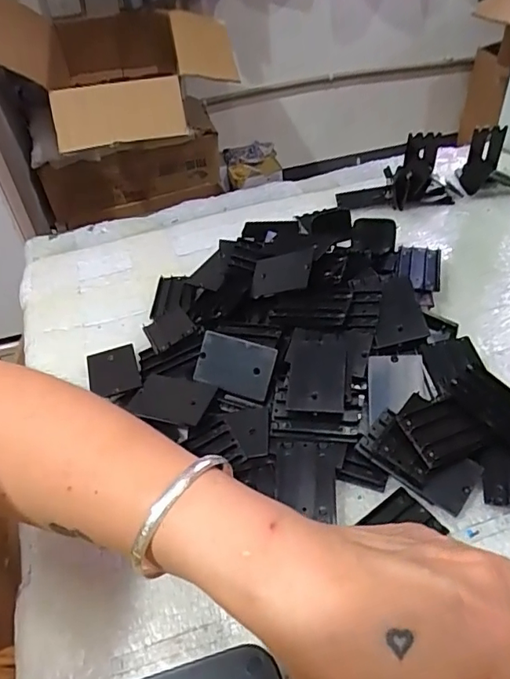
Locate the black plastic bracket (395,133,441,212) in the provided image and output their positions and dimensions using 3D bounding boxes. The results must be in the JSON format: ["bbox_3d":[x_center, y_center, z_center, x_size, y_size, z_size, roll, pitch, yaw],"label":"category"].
[{"bbox_3d":[0.161,-0.171,0.529,0.030,0.038,0.081,17,73,21],"label":"black plastic bracket"}]

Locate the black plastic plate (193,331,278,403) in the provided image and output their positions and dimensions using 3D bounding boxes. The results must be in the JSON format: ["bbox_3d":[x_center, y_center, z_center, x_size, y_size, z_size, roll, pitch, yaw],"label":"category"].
[{"bbox_3d":[-0.014,0.018,0.364,0.055,0.006,0.037,14,82,21],"label":"black plastic plate"}]

